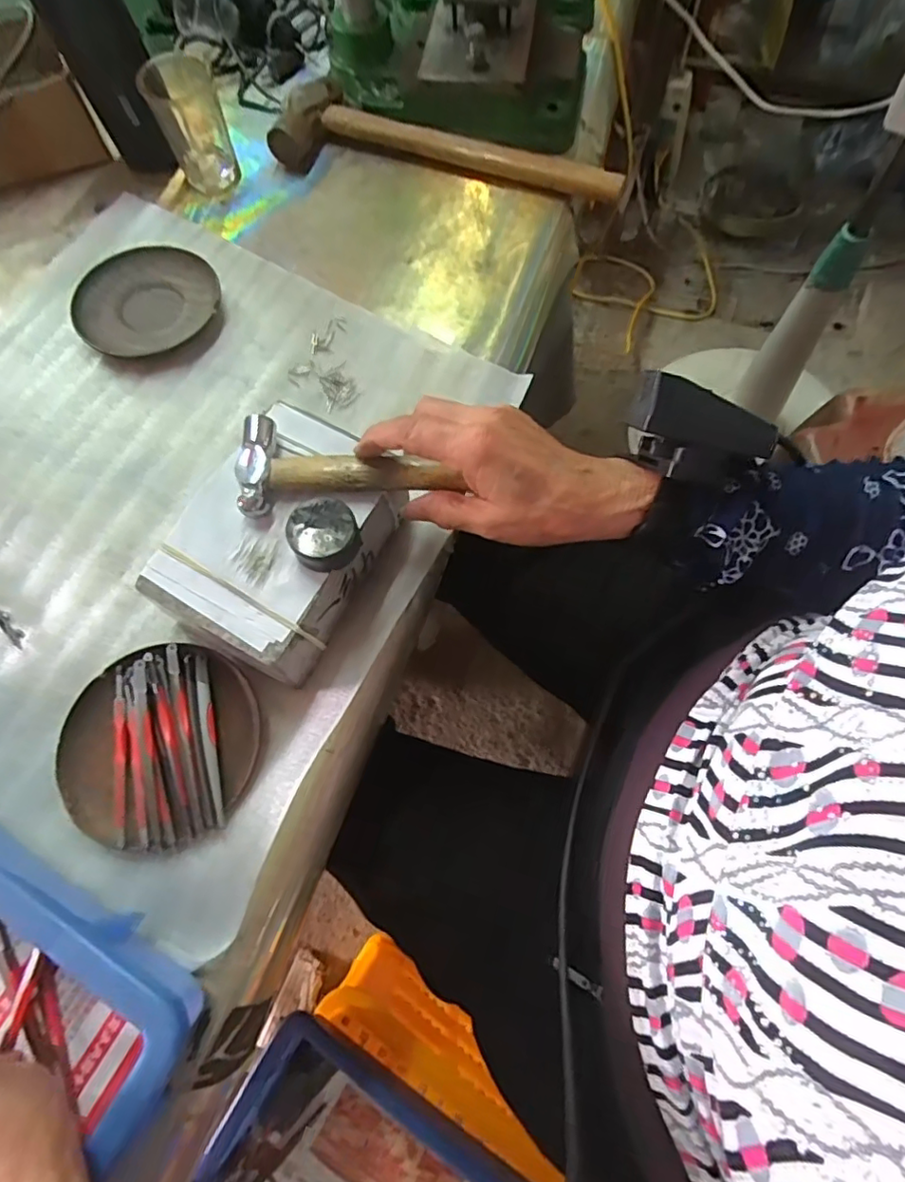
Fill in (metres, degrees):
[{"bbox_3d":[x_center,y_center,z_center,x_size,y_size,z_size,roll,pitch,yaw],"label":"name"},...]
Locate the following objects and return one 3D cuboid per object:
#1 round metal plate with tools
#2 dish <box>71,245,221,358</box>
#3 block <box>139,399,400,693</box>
[{"bbox_3d":[-0.171,0.088,0.336,0.111,0.021,0.110,-1,68,2],"label":"round metal plate with tools"},{"bbox_3d":[-0.244,-0.232,0.461,0.110,0.016,0.095,-30,70,-10],"label":"dish"},{"bbox_3d":[-0.099,-0.028,0.360,0.106,0.063,0.143,27,71,12],"label":"block"}]

